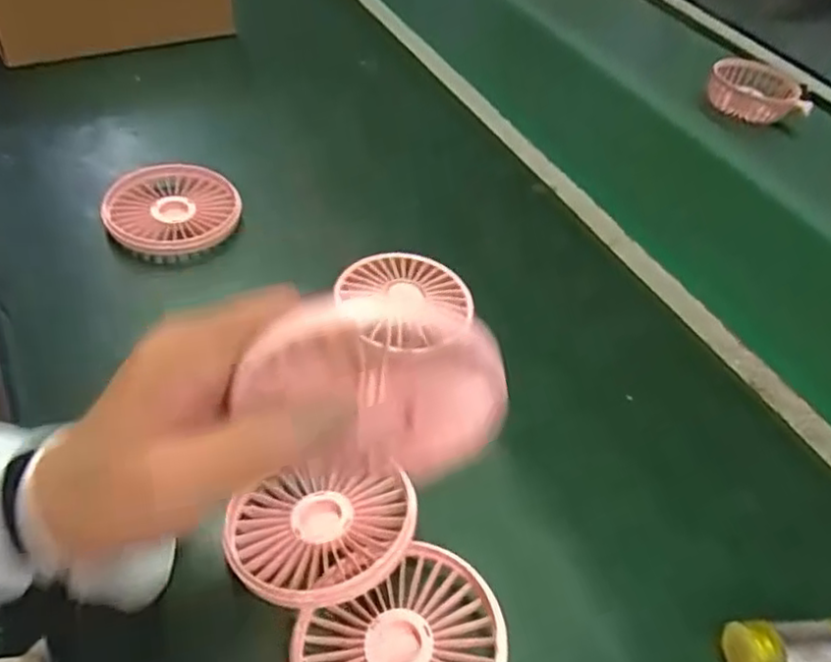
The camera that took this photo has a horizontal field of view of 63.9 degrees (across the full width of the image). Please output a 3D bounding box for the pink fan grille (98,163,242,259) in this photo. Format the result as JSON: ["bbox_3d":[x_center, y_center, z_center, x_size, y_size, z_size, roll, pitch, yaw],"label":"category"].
[{"bbox_3d":[-0.170,-0.084,0.462,0.082,0.019,0.088,5,48,-5],"label":"pink fan grille"}]

